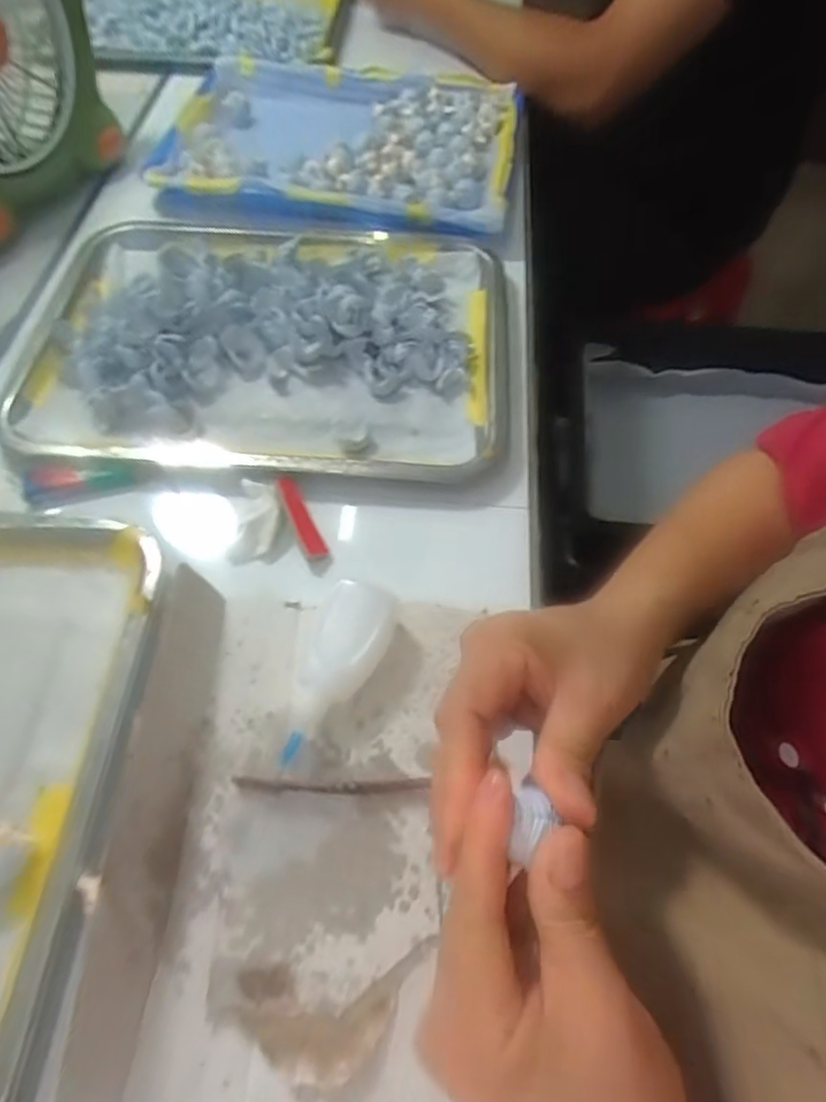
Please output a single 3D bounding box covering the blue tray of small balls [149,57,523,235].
[{"bbox_3d":[-0.067,-0.400,0.631,0.324,0.028,0.257,10,59,5],"label":"blue tray of small balls"}]

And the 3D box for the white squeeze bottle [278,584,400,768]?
[{"bbox_3d":[-0.040,0.065,0.352,0.044,0.030,0.099,13,59,6],"label":"white squeeze bottle"}]

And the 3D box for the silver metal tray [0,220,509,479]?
[{"bbox_3d":[-0.103,-0.168,0.485,0.345,0.033,0.266,4,58,1],"label":"silver metal tray"}]

